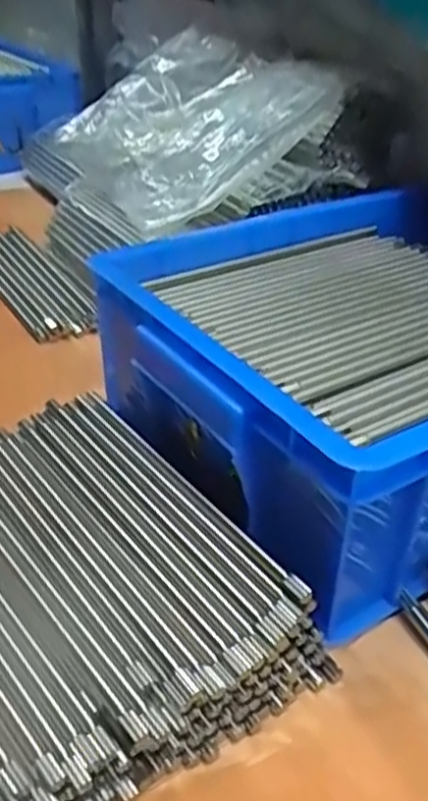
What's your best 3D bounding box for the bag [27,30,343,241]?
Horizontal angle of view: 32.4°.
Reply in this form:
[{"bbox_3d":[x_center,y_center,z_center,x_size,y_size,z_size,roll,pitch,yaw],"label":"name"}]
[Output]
[{"bbox_3d":[-0.028,-0.253,0.672,0.202,0.043,0.263,-40,44,-2],"label":"bag"}]

